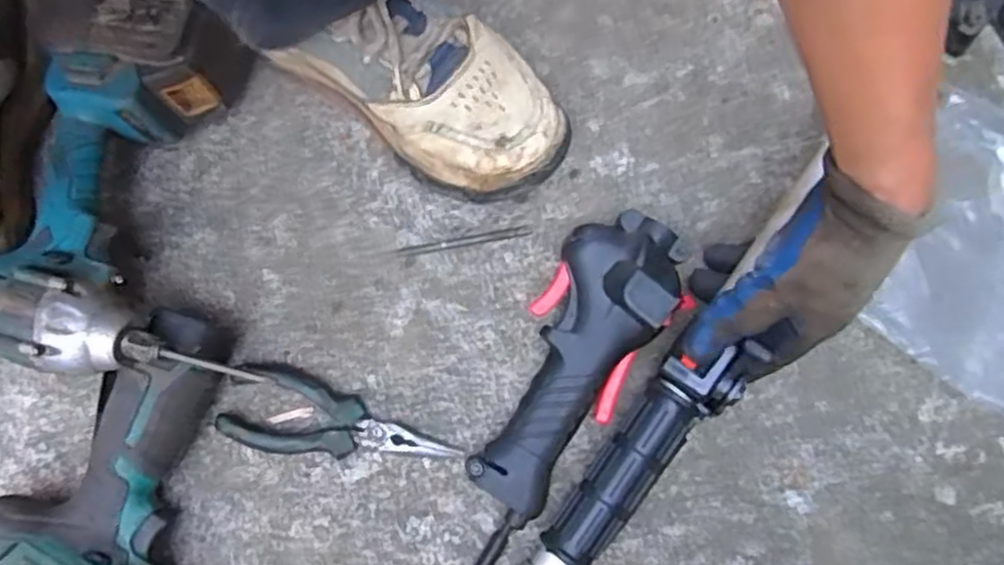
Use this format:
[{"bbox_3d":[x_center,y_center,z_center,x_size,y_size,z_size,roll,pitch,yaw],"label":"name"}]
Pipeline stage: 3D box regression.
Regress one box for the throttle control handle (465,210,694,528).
[{"bbox_3d":[0.041,0.049,0.496,0.083,0.059,0.205,36,79,6],"label":"throttle control handle"}]

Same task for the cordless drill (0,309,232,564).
[{"bbox_3d":[-0.231,0.158,0.465,0.153,0.060,0.244,-17,80,-10],"label":"cordless drill"}]

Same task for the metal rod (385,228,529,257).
[{"bbox_3d":[-0.030,-0.029,0.539,0.101,0.004,0.007,-11,76,-3],"label":"metal rod"}]

